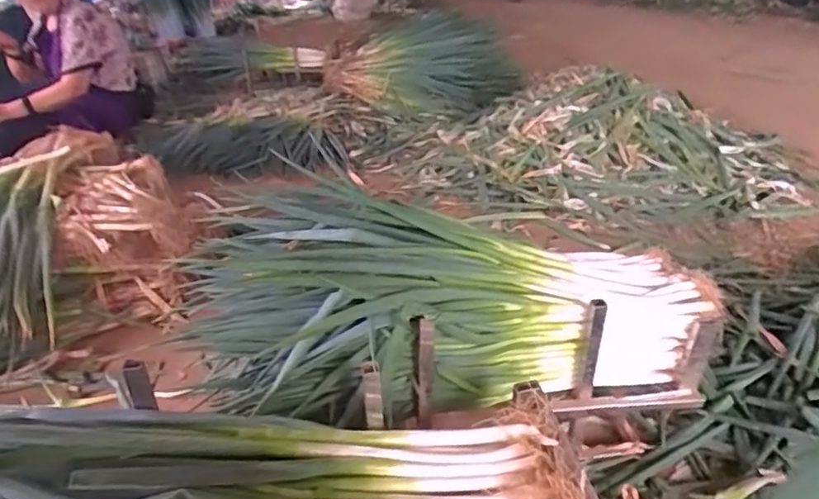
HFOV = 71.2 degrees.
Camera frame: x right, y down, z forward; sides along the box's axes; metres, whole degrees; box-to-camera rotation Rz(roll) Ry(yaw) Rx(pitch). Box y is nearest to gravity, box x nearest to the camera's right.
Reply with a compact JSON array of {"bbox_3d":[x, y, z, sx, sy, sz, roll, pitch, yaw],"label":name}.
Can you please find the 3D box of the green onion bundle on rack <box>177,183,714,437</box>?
[{"bbox_3d":[0.098,0.121,1.085,0.931,0.324,0.311,5,27,-16],"label":"green onion bundle on rack"}]

